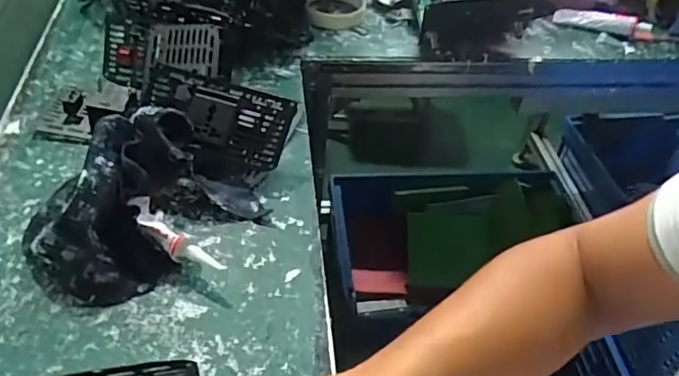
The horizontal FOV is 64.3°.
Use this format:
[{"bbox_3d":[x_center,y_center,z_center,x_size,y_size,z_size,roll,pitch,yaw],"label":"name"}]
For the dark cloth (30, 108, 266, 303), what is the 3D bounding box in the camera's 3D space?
[{"bbox_3d":[-0.157,0.004,0.418,0.131,0.067,0.170,37,52,25],"label":"dark cloth"}]

